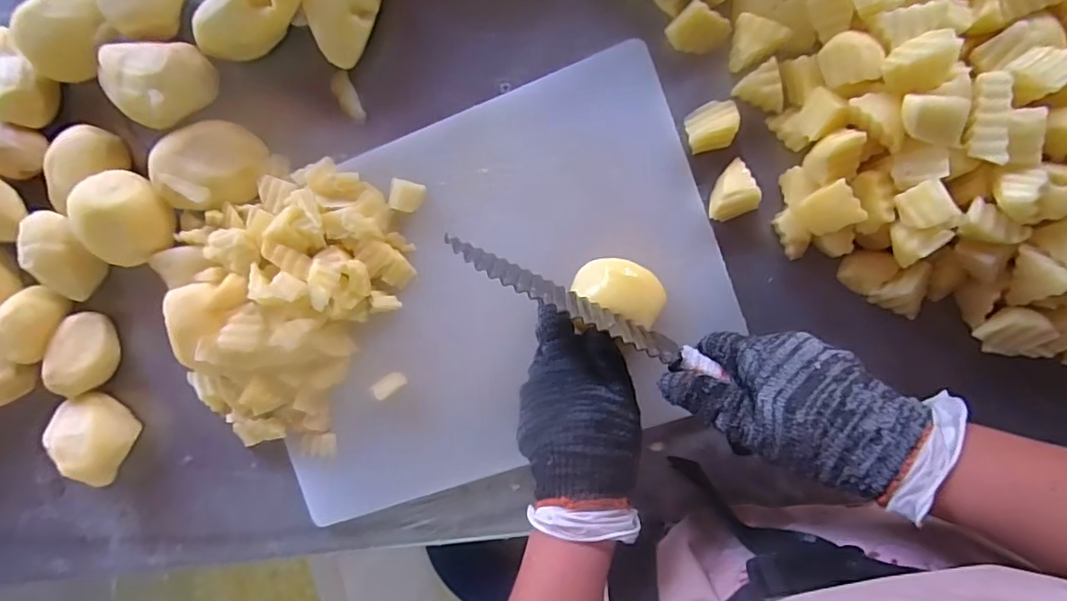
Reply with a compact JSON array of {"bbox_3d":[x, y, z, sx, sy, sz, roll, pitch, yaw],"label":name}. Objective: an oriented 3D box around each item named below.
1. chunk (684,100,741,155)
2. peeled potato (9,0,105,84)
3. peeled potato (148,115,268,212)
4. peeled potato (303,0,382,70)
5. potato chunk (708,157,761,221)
[{"bbox_3d":[0.118,-0.116,0.367,0.032,0.020,0.032,-8,92,9],"label":"chunk"},{"bbox_3d":[-0.350,-0.198,0.416,0.054,0.045,0.068,28,97,6],"label":"peeled potato"},{"bbox_3d":[-0.241,-0.100,0.415,0.081,0.037,0.066,8,95,8],"label":"peeled potato"},{"bbox_3d":[-0.131,-0.204,0.383,0.037,0.046,0.074,13,95,8],"label":"peeled potato"},{"bbox_3d":[0.129,-0.072,0.364,0.031,0.024,0.035,-18,90,10],"label":"potato chunk"}]

